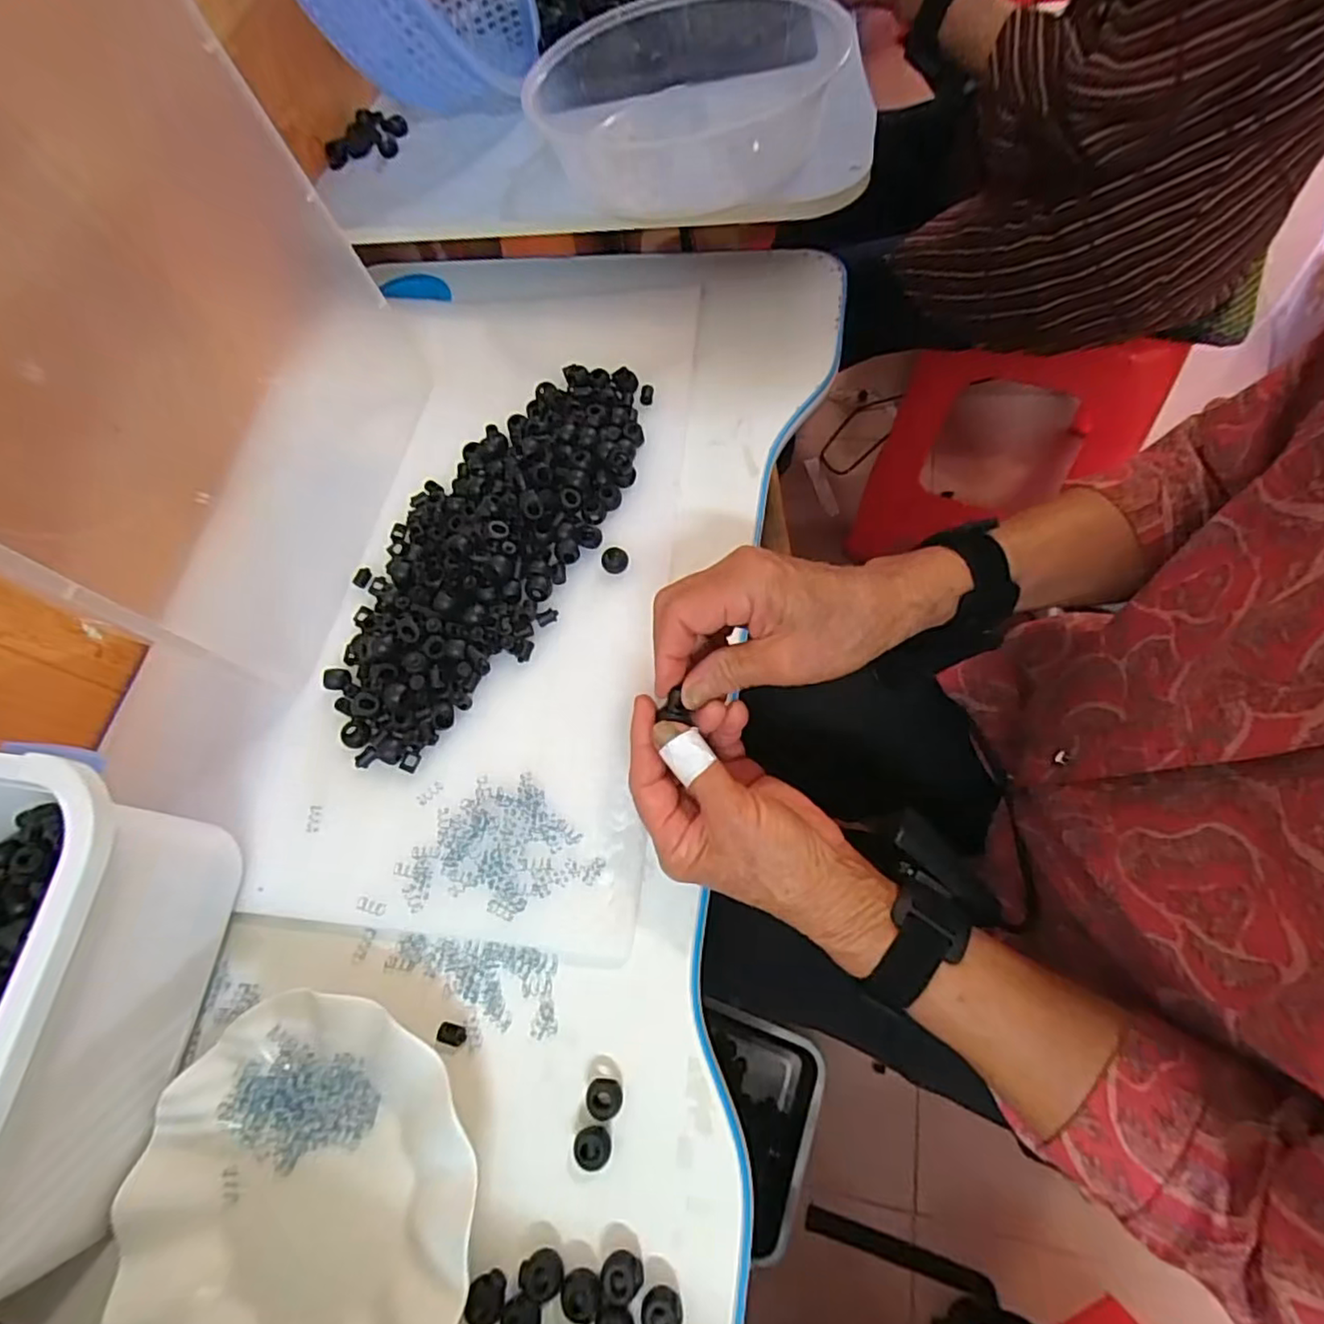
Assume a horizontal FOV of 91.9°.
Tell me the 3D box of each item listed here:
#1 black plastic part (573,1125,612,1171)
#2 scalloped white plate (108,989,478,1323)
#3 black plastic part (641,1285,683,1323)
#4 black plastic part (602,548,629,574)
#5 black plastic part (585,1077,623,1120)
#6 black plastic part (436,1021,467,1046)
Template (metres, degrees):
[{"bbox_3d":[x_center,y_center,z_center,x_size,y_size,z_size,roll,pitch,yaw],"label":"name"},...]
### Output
[{"bbox_3d":[-0.033,0.234,0.309,0.017,0.013,0.016,-3,66,8],"label":"black plastic part"},{"bbox_3d":[-0.178,0.267,0.308,0.170,0.033,0.176,-3,66,8],"label":"scalloped white plate"},{"bbox_3d":[0.000,0.284,0.279,0.017,0.006,0.016,-3,66,8],"label":"black plastic part"},{"bbox_3d":[-0.032,-0.068,0.430,0.018,0.008,0.016,-6,66,7],"label":"black plastic part"},{"bbox_3d":[-0.029,0.217,0.318,0.017,0.009,0.017,-3,66,8],"label":"black plastic part"},{"bbox_3d":[-0.112,0.197,0.339,0.016,0.004,0.010,11,69,14],"label":"black plastic part"}]

